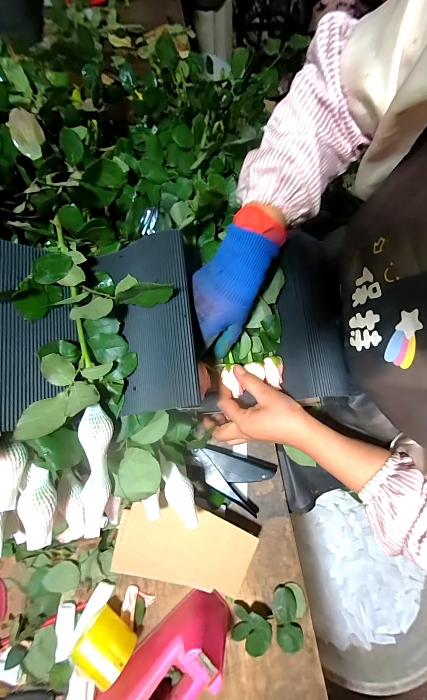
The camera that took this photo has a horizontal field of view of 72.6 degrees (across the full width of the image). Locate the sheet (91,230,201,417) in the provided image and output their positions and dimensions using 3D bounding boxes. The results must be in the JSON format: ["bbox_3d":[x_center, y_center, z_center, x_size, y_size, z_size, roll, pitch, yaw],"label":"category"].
[{"bbox_3d":[-0.080,-0.033,0.338,0.112,0.012,0.206,-11,78,17],"label":"sheet"}]

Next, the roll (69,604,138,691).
[{"bbox_3d":[-0.144,0.386,0.373,0.064,0.058,0.060,35,79,9],"label":"roll"}]

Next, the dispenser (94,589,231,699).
[{"bbox_3d":[-0.066,0.400,0.342,0.073,0.106,0.210,42,67,10],"label":"dispenser"}]

